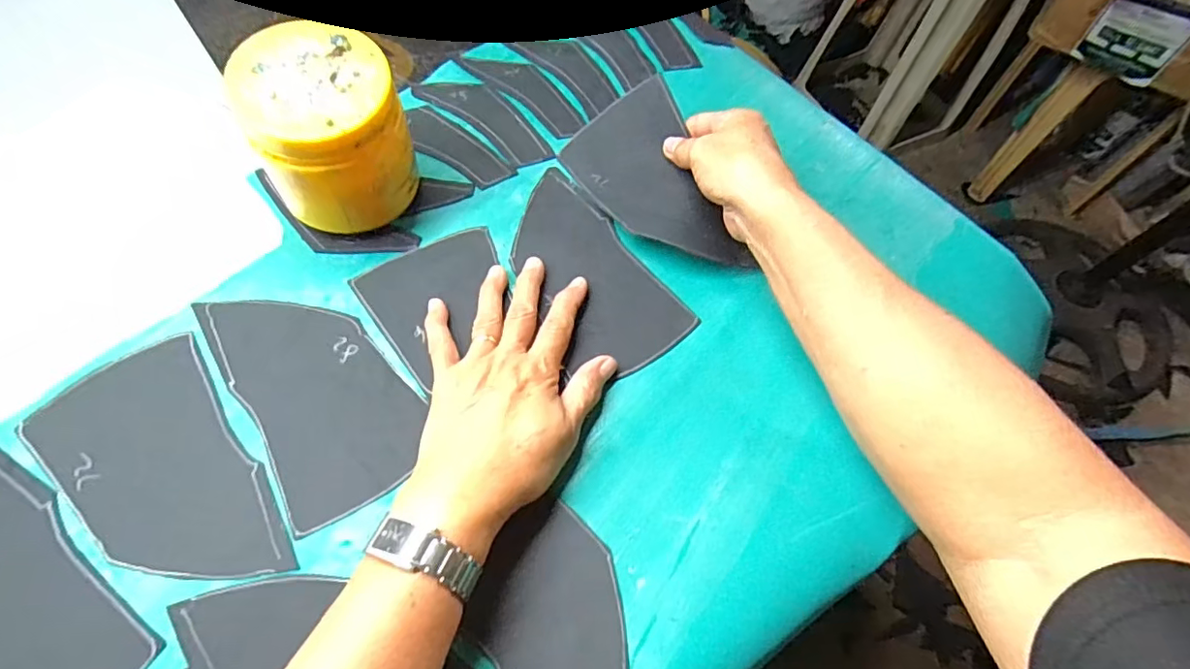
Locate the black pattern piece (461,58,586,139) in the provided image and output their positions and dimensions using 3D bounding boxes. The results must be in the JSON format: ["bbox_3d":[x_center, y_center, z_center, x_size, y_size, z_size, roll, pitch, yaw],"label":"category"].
[{"bbox_3d":[-0.055,-0.206,0.474,0.043,0.004,0.119,-40,71,-22],"label":"black pattern piece"}]

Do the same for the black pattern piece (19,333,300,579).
[{"bbox_3d":[-0.244,0.082,0.315,0.090,0.007,0.156,-32,74,-16],"label":"black pattern piece"}]

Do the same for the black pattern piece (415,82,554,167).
[{"bbox_3d":[-0.088,-0.179,0.462,0.128,0.005,0.046,36,65,14],"label":"black pattern piece"}]

